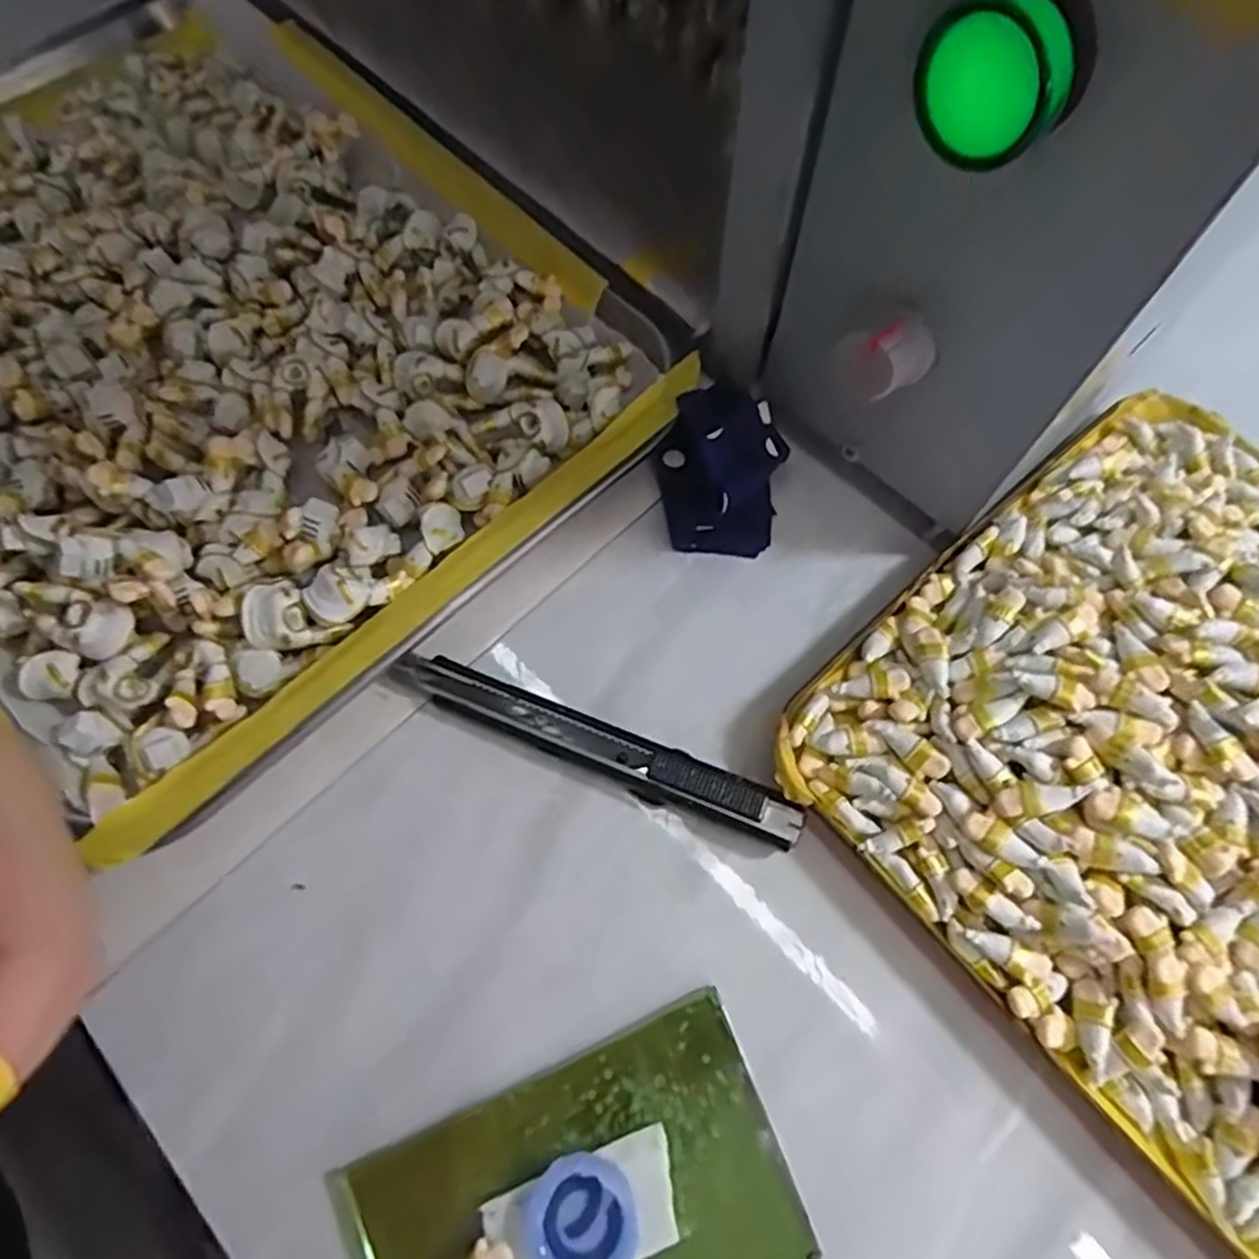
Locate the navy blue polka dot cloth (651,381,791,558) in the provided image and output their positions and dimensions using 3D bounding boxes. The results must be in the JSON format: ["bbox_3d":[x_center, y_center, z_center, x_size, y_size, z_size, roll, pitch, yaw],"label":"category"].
[{"bbox_3d":[0.031,-0.056,0.258,0.042,0.026,0.054,5,67,4],"label":"navy blue polka dot cloth"}]

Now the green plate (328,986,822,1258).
[{"bbox_3d":[-0.012,0.147,0.185,0.104,0.007,0.066,-23,68,-8],"label":"green plate"}]

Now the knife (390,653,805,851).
[{"bbox_3d":[-0.011,0.036,0.230,0.131,0.009,0.016,22,69,11],"label":"knife"}]

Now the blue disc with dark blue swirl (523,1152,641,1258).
[{"bbox_3d":[-0.012,0.144,0.182,0.027,0.006,0.027,-1,67,2],"label":"blue disc with dark blue swirl"}]

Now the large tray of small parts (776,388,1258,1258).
[{"bbox_3d":[0.188,0.054,0.200,0.192,0.039,0.241,-40,71,-14],"label":"large tray of small parts"}]

